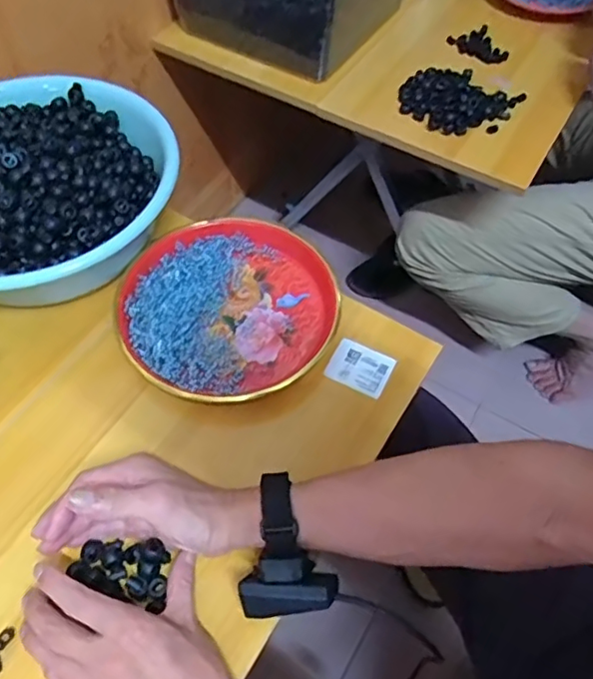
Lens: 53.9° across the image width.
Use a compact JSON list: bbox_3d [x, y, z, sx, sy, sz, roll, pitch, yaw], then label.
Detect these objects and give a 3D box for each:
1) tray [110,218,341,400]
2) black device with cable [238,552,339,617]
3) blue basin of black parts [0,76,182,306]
[{"bbox_3d":[-0.072,-0.035,0.604,0.215,0.035,0.203,1,58,-1],"label":"tray"},{"bbox_3d":[-0.006,0.185,0.439,0.072,0.030,0.036,-4,58,-5],"label":"black device with cable"},{"bbox_3d":[-0.277,-0.157,0.613,0.272,0.087,0.289,1,58,-1],"label":"blue basin of black parts"}]

